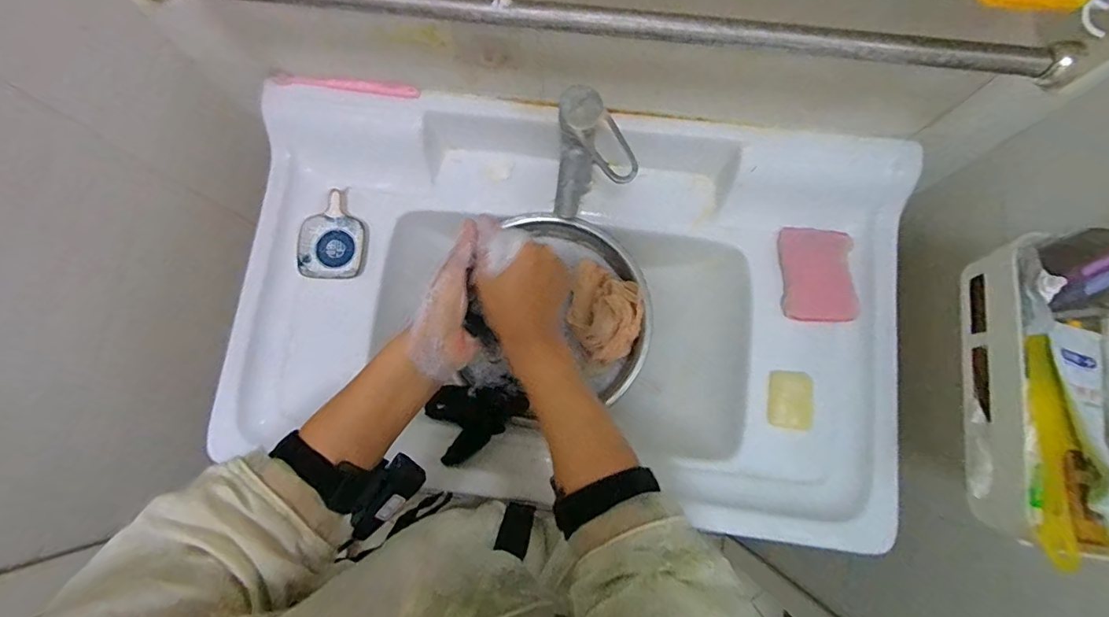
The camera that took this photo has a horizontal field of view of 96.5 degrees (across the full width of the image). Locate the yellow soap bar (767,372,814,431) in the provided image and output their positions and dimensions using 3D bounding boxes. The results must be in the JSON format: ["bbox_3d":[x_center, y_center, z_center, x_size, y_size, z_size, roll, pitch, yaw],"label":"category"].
[{"bbox_3d":[0.288,0.112,0.602,0.049,0.018,0.068,3,80,1],"label":"yellow soap bar"}]

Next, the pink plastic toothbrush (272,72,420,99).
[{"bbox_3d":[-0.259,-0.280,0.622,0.170,0.009,0.018,1,79,-11],"label":"pink plastic toothbrush"}]

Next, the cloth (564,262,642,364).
[{"bbox_3d":[0.069,0.005,0.650,0.090,0.037,0.124,8,80,2],"label":"cloth"}]

